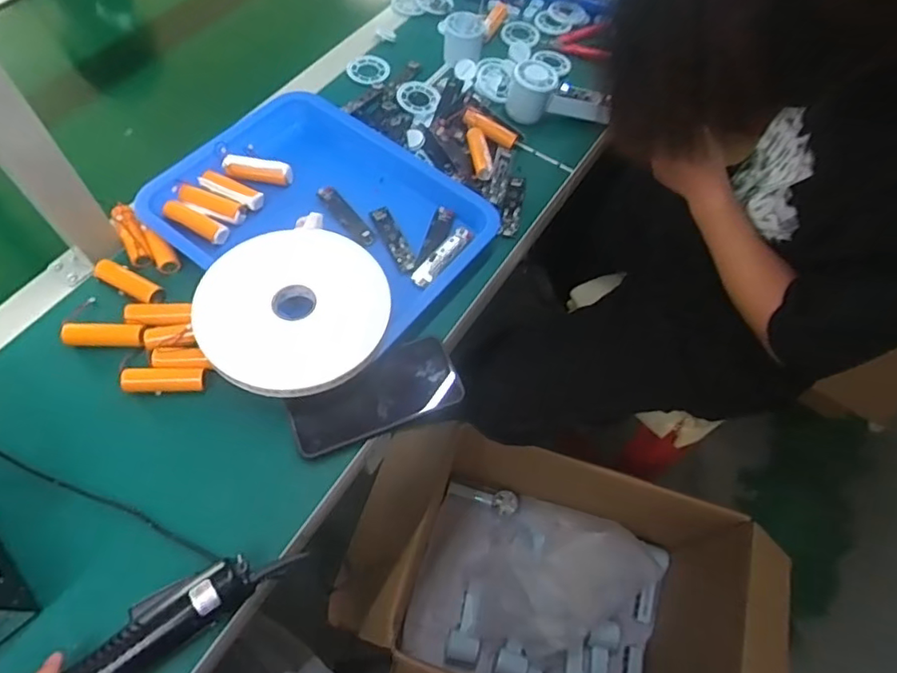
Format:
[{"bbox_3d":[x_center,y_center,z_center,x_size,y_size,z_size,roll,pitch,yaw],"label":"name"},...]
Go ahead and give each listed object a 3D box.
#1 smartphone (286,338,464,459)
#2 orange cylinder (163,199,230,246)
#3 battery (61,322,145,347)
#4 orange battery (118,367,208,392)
[{"bbox_3d":[-0.070,0.054,0.534,0.159,0.015,0.073,-19,66,-11],"label":"smartphone"},{"bbox_3d":[-0.274,-0.124,0.606,0.071,0.019,0.022,24,62,9],"label":"orange cylinder"},{"bbox_3d":[-0.333,0.001,0.545,0.076,0.021,0.021,3,61,-3],"label":"battery"},{"bbox_3d":[-0.267,0.042,0.525,0.074,0.018,0.023,2,61,-3],"label":"orange battery"}]

